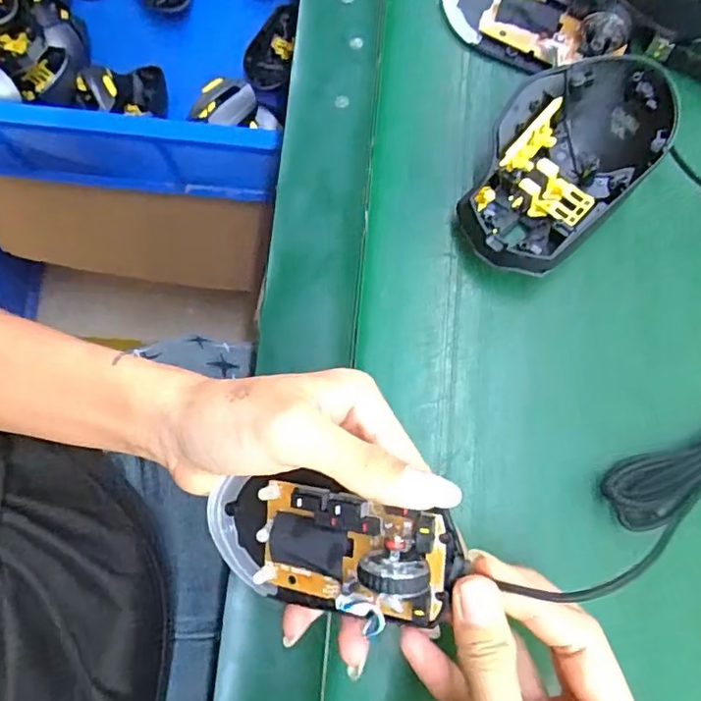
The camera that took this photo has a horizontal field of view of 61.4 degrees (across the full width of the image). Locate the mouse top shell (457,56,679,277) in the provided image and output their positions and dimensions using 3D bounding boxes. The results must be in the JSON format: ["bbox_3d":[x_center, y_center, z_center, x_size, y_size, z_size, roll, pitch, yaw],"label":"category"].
[{"bbox_3d":[0.106,-0.094,0.306,0.070,0.042,0.119,44,83,8],"label":"mouse top shell"}]

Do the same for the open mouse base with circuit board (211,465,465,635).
[{"bbox_3d":[-0.015,0.080,0.242,0.113,0.033,0.050,0,77,32],"label":"open mouse base with circuit board"}]

